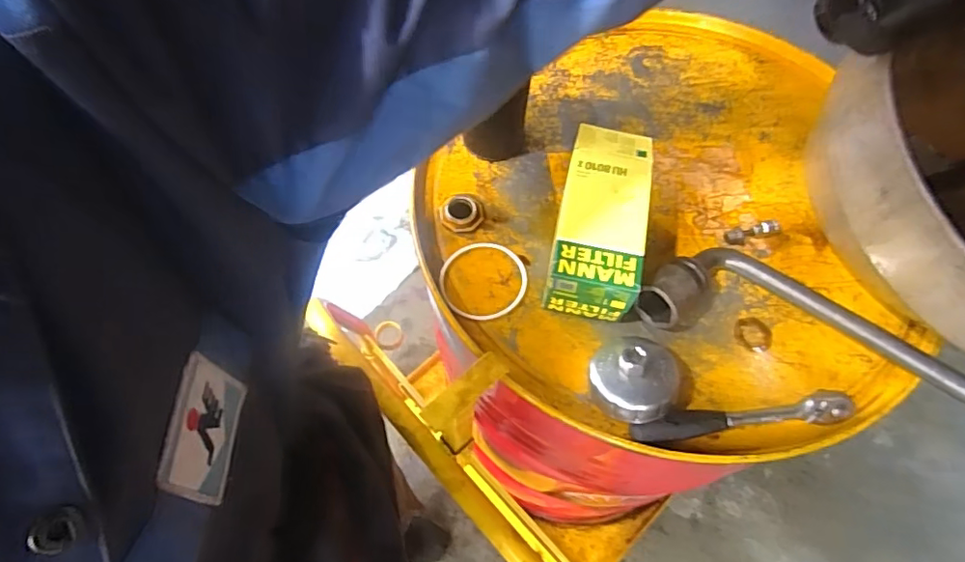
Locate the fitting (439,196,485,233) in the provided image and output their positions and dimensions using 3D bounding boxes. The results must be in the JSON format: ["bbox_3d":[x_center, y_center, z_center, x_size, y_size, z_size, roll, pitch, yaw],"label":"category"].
[{"bbox_3d":[-0.022,-0.073,0.590,0.047,0.008,0.047,-1,63,0],"label":"fitting"}]

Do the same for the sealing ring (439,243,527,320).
[{"bbox_3d":[0.001,0.000,0.558,0.089,0.007,0.088,2,61,-3],"label":"sealing ring"}]

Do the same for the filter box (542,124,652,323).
[{"bbox_3d":[0.117,-0.056,0.548,0.078,0.093,0.179,11,64,6],"label":"filter box"}]

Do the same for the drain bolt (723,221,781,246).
[{"bbox_3d":[0.285,-0.052,0.577,0.058,0.016,0.015,-14,64,-7],"label":"drain bolt"}]

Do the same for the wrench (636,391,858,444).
[{"bbox_3d":[0.226,0.121,0.480,0.191,0.019,0.026,-5,63,-2],"label":"wrench"}]

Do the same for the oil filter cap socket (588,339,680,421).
[{"bbox_3d":[0.135,0.083,0.486,0.071,0.052,0.082,29,67,14],"label":"oil filter cap socket"}]

